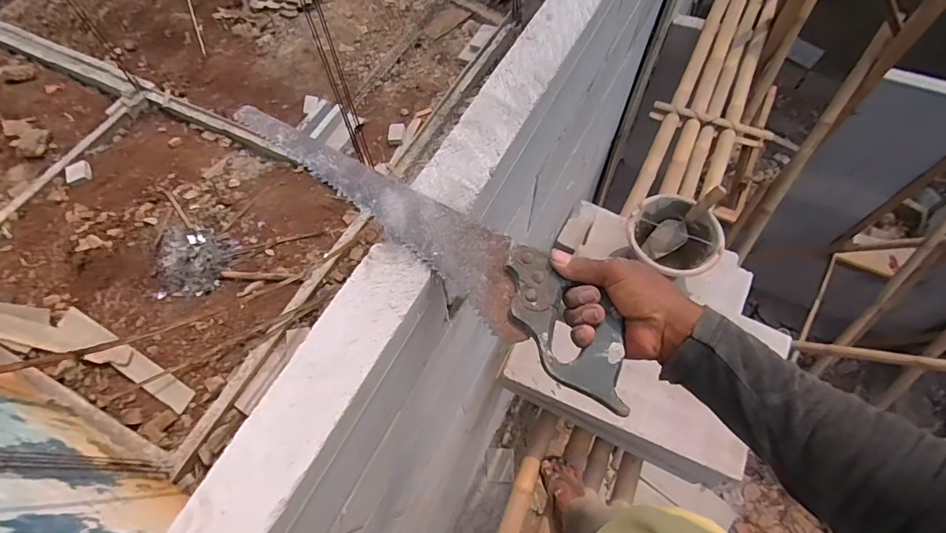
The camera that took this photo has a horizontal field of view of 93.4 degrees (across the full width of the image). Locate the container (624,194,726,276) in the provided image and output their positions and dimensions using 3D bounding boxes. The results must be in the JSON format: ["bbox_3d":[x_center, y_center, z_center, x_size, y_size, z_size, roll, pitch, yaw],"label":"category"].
[{"bbox_3d":[0.557,-0.051,1.296,0.246,0.202,0.240,-1,64,3],"label":"container"}]

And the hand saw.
[{"bbox_3d":[-0.062,-0.049,0.461,0.511,0.032,0.083,35,71,20],"label":"hand saw"}]

